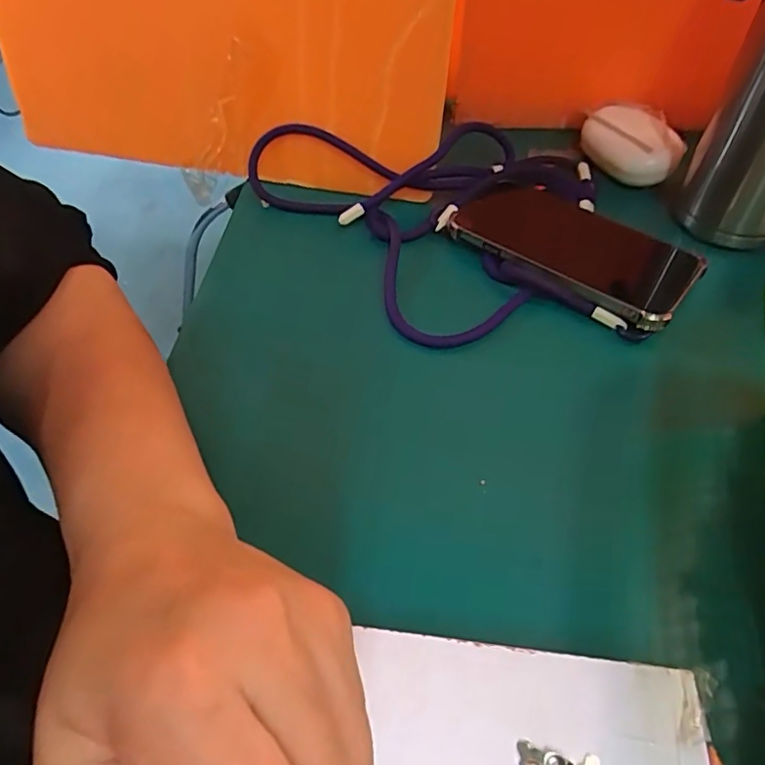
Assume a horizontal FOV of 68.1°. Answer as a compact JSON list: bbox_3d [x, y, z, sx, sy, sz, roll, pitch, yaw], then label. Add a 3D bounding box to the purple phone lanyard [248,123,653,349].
[{"bbox_3d":[0.047,-0.113,0.409,0.302,0.056,0.198,-1,53,0],"label":"purple phone lanyard"}]

